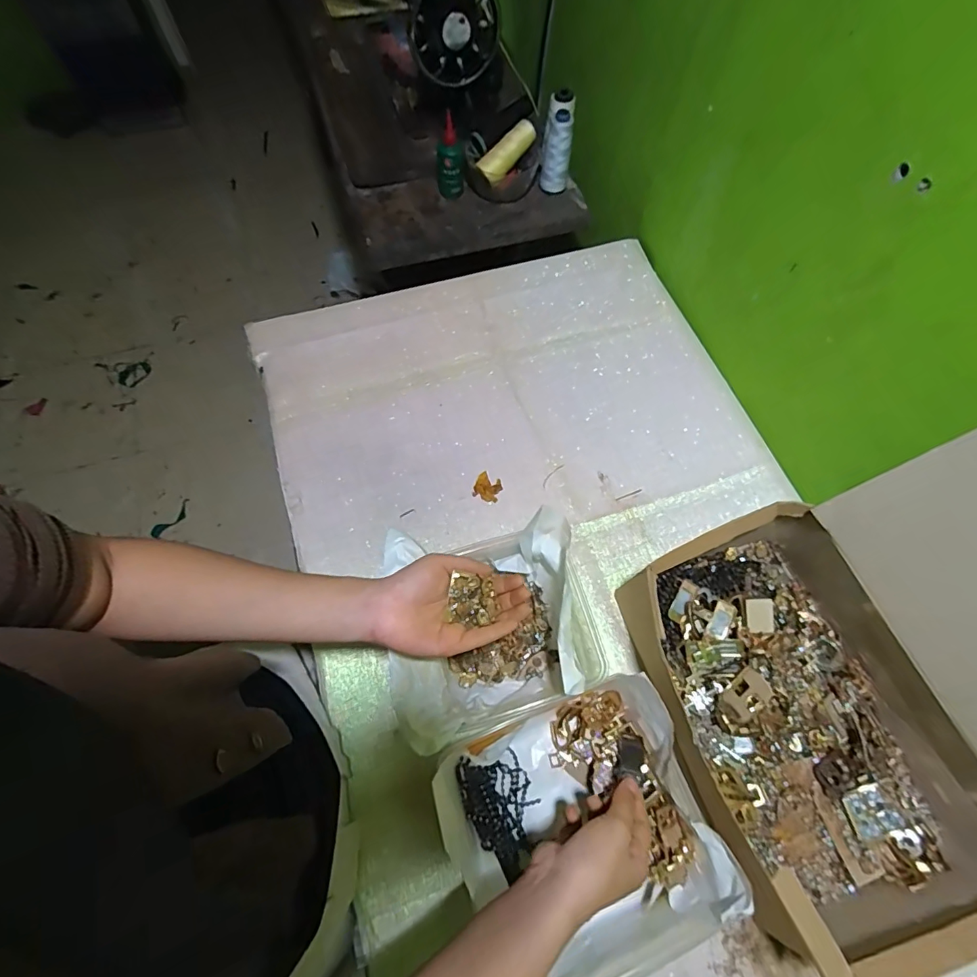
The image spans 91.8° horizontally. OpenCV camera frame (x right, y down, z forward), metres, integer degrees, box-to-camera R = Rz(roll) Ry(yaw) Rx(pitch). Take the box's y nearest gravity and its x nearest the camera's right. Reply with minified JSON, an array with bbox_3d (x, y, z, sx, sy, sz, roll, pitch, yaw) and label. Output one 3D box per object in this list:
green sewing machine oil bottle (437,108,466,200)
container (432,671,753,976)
[{"bbox_3d":[-0.061,-0.529,0.757,0.045,0.123,0.034,-2,66,0],"label":"green sewing machine oil bottle"},{"bbox_3d":[0.081,0.310,0.410,0.216,0.074,0.223,-19,67,-8],"label":"container"}]

